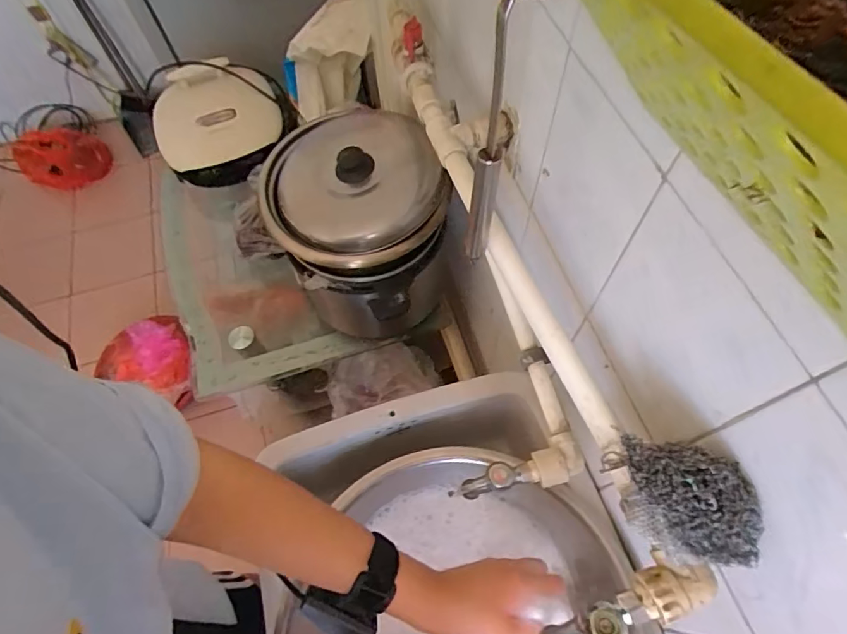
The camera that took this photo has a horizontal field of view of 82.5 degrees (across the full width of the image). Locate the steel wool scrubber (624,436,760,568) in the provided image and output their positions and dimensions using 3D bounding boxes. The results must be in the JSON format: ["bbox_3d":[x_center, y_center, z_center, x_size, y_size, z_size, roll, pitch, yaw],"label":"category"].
[{"bbox_3d":[0.182,0.130,0.336,0.078,0.057,0.073,3,63,4],"label":"steel wool scrubber"}]

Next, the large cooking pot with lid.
[{"bbox_3d":[-0.104,-0.141,0.850,0.261,0.321,0.292,-29,65,-12],"label":"large cooking pot with lid"}]

